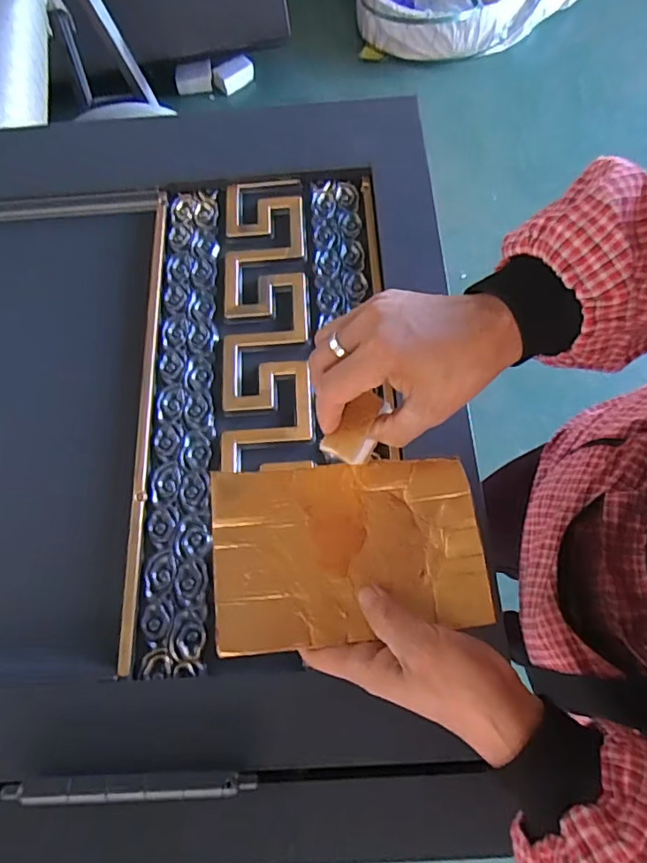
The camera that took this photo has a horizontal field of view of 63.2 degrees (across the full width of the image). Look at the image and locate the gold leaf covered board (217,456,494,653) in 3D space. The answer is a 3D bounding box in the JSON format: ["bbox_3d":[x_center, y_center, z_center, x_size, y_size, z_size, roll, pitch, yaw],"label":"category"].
[{"bbox_3d":[0.016,0.072,0.332,0.164,0.024,0.108,-7,72,0],"label":"gold leaf covered board"}]

